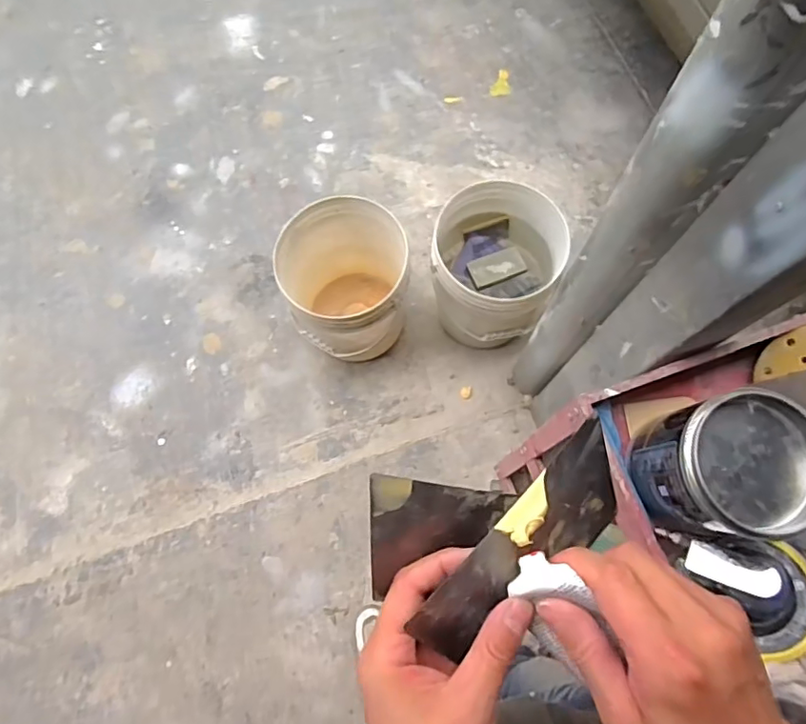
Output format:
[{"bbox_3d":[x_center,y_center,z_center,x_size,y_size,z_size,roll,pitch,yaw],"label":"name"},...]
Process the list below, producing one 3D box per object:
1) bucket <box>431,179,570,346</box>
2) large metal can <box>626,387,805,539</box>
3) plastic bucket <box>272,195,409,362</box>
[{"bbox_3d":[0.207,-0.207,1.350,0.279,0.399,0.271,0,73,1],"label":"bucket"},{"bbox_3d":[0.361,0.119,0.622,0.148,0.134,0.143,0,73,1],"label":"large metal can"},{"bbox_3d":[-0.139,-0.181,1.379,0.281,0.345,0.303,0,77,-1],"label":"plastic bucket"}]

